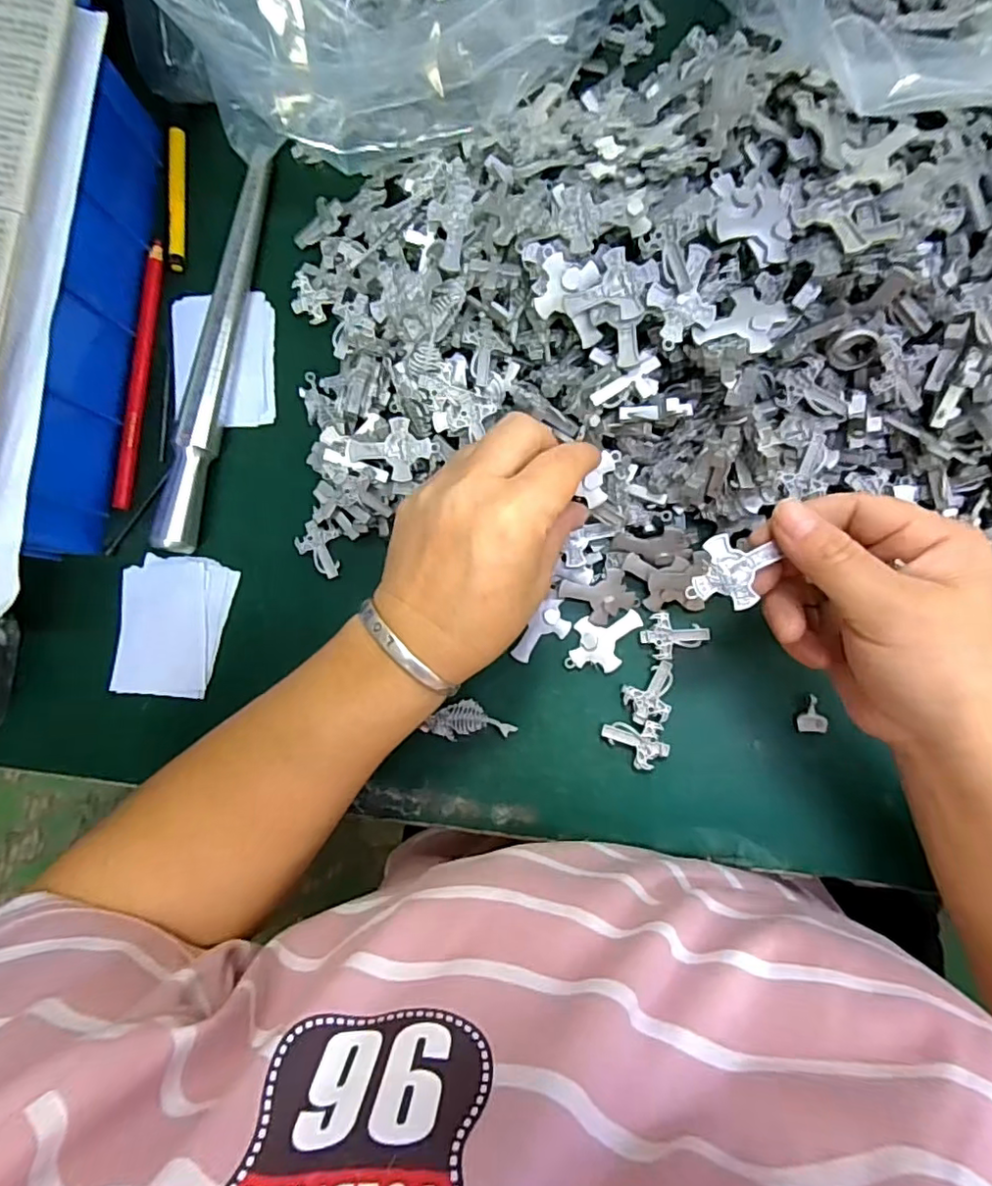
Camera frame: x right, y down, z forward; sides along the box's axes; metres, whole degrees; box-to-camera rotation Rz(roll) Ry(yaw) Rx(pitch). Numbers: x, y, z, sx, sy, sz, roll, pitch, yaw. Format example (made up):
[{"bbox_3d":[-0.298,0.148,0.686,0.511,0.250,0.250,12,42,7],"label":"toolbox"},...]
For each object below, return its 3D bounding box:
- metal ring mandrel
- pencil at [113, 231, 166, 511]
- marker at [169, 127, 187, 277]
[{"bbox_3d":[-0.159,-0.141,0.339,0.017,0.021,0.238,10,86,7],"label":"metal ring mandrel"},{"bbox_3d":[-0.211,-0.128,0.350,0.010,0.004,0.158,7,86,-19],"label":"pencil"},{"bbox_3d":[-0.192,-0.237,0.356,0.008,0.007,0.088,-3,85,6],"label":"marker"}]

